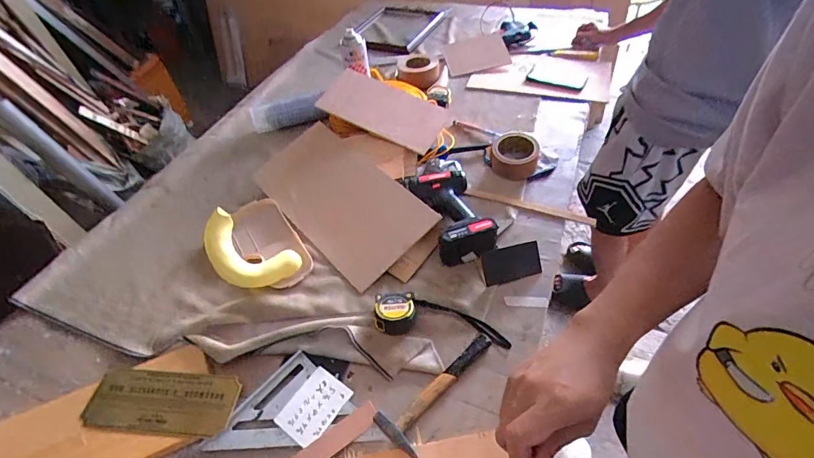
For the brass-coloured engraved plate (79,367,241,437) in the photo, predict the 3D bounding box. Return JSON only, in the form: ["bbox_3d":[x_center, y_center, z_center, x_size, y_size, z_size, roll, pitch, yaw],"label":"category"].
[{"bbox_3d":[-0.359,0.251,0.604,0.217,0.008,0.086,2,47,7],"label":"brass-coloured engraved plate"}]

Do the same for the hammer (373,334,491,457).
[{"bbox_3d":[0.047,0.221,0.592,0.066,0.027,0.200,32,59,30],"label":"hammer"}]

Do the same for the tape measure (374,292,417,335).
[{"bbox_3d":[-0.017,0.137,0.662,0.067,0.036,0.067,-6,48,1],"label":"tape measure"}]

